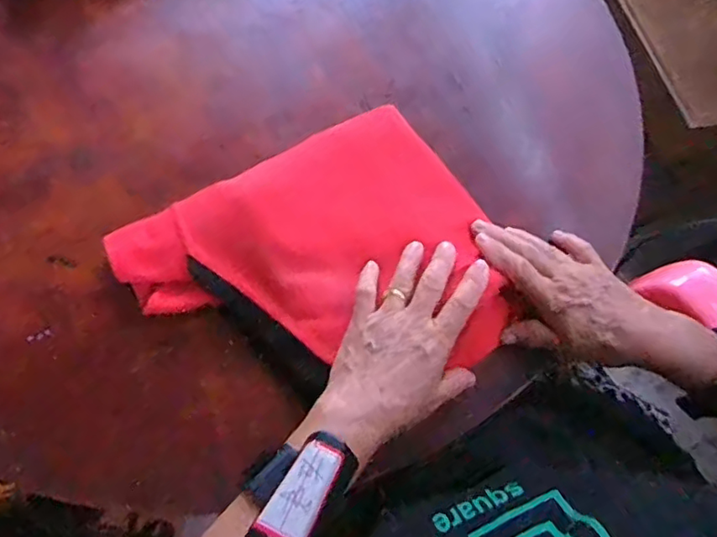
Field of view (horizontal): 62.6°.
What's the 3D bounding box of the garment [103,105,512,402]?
[{"bbox_3d":[-0.032,0.003,0.475,0.276,0.030,0.221,-25,70,-13],"label":"garment"}]

